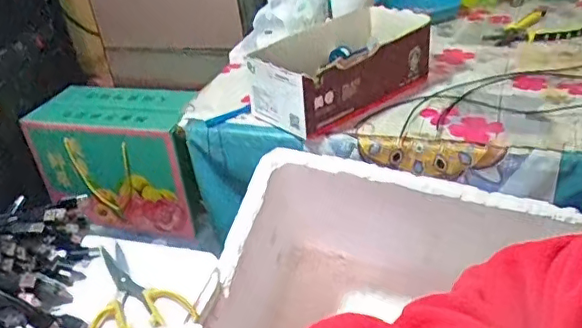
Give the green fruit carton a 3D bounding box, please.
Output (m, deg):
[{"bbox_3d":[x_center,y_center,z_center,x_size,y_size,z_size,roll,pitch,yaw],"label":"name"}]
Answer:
[{"bbox_3d":[-0.310,-0.006,1.134,0.335,0.251,0.166,7,35,20],"label":"green fruit carton"}]

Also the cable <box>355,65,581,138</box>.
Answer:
[{"bbox_3d":[0.326,-0.097,0.820,0.458,0.025,0.163,-9,32,-4],"label":"cable"}]

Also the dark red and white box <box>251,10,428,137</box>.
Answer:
[{"bbox_3d":[0.063,-0.154,0.834,0.257,0.102,0.184,-23,36,-24],"label":"dark red and white box"}]

